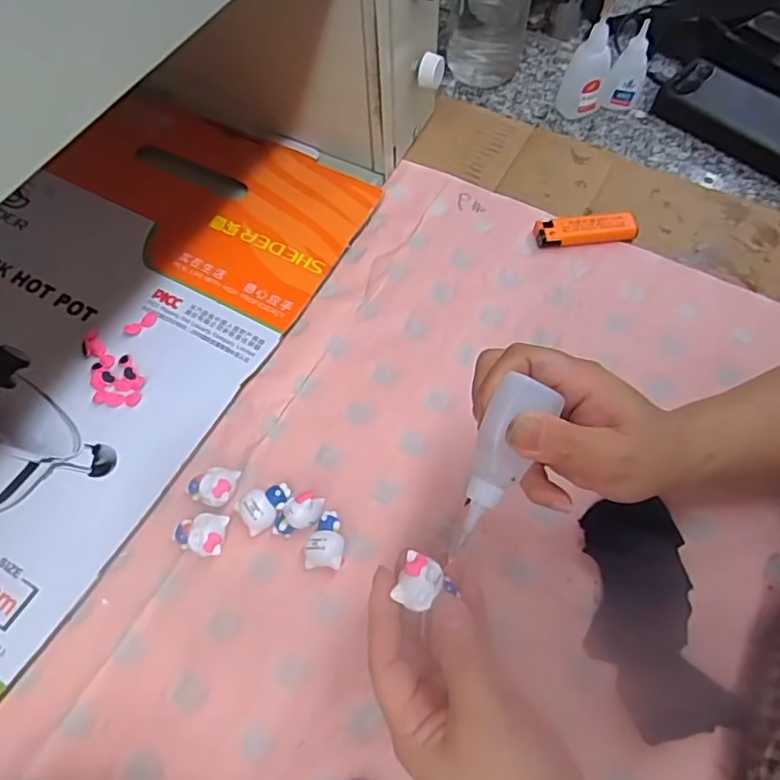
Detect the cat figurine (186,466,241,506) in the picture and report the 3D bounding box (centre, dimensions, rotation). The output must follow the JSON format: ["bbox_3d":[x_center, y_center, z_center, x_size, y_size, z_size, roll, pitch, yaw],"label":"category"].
[{"bbox_3d":[-0.116,0.060,0.389,0.032,0.015,0.027,17,65,10],"label":"cat figurine"}]

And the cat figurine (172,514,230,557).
[{"bbox_3d":[-0.118,0.089,0.370,0.031,0.015,0.025,6,63,5],"label":"cat figurine"}]

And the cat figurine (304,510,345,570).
[{"bbox_3d":[-0.039,0.091,0.367,0.023,0.017,0.035,5,63,4],"label":"cat figurine"}]

